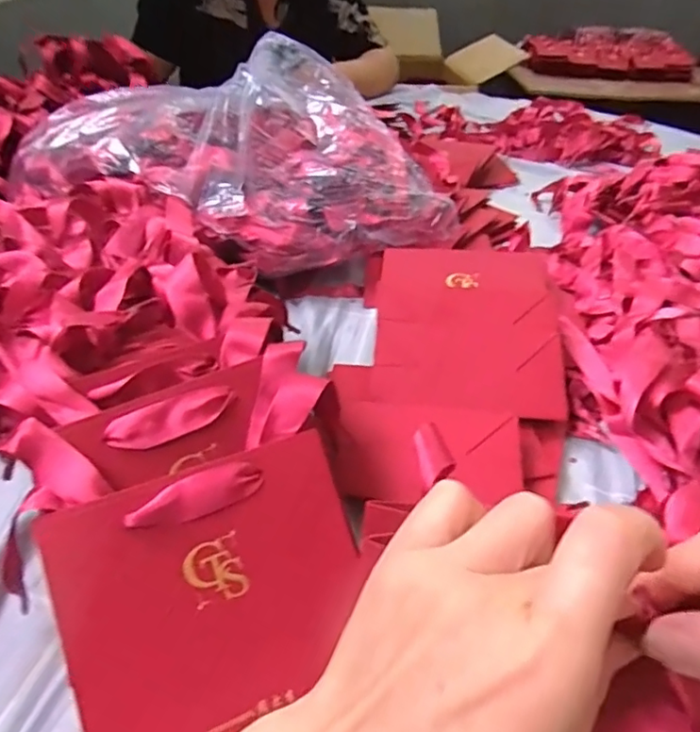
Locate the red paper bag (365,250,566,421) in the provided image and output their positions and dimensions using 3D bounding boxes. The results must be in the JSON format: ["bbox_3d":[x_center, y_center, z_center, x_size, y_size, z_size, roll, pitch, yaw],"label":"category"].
[{"bbox_3d":[0.096,-0.038,0.454,0.141,0.035,0.187,6,40,5],"label":"red paper bag"}]

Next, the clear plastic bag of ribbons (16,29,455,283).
[{"bbox_3d":[-0.118,-0.216,0.575,0.448,0.154,0.232,13,41,12],"label":"clear plastic bag of ribbons"}]

